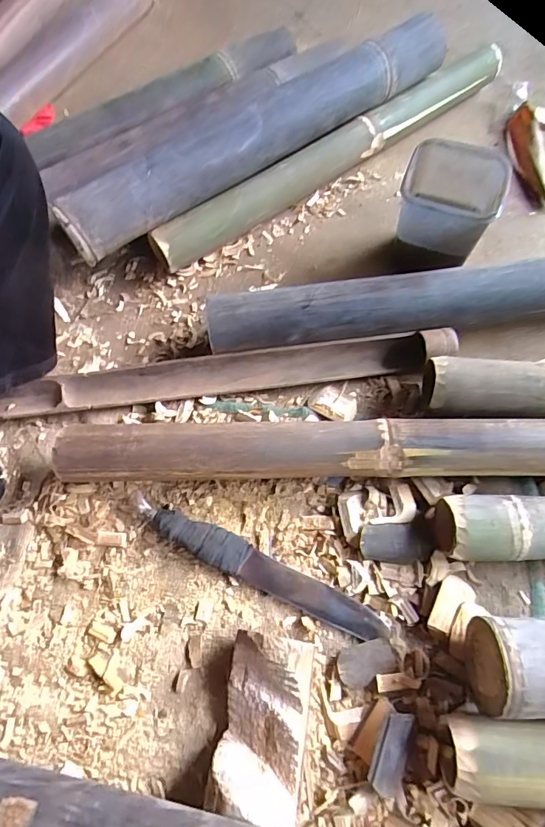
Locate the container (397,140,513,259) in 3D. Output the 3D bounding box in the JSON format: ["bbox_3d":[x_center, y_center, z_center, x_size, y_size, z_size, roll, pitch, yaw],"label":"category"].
[{"bbox_3d":[0.205,-0.249,0.532,0.106,0.067,0.101,15,66,9],"label":"container"}]

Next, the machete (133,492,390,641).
[{"bbox_3d":[-0.022,0.153,0.458,0.280,0.018,0.036,25,69,13],"label":"machete"}]

